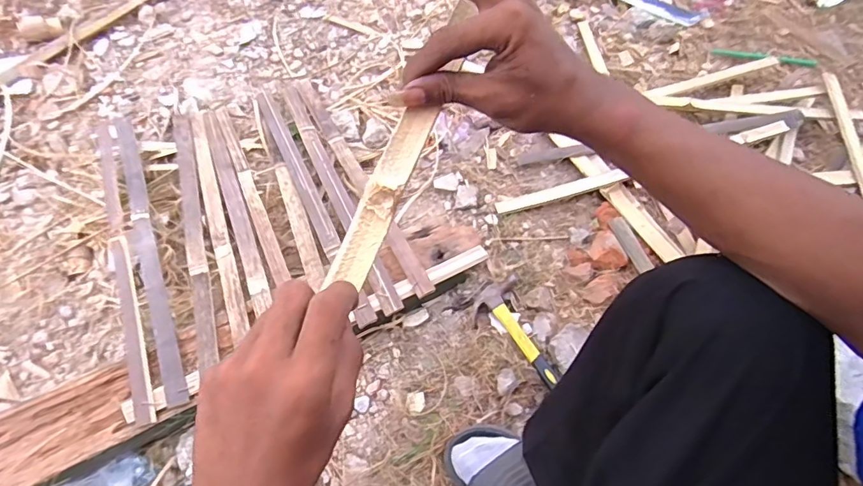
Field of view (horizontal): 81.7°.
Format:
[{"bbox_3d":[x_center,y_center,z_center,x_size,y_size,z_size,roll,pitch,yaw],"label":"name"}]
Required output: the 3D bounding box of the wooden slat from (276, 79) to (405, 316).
[{"bbox_3d":[-0.173,-0.113,0.841,0.031,0.013,0.548,-21,59,-15],"label":"wooden slat"}]

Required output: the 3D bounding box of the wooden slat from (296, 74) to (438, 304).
[{"bbox_3d":[-0.129,-0.122,0.843,0.029,0.006,0.522,-25,60,-13],"label":"wooden slat"}]

